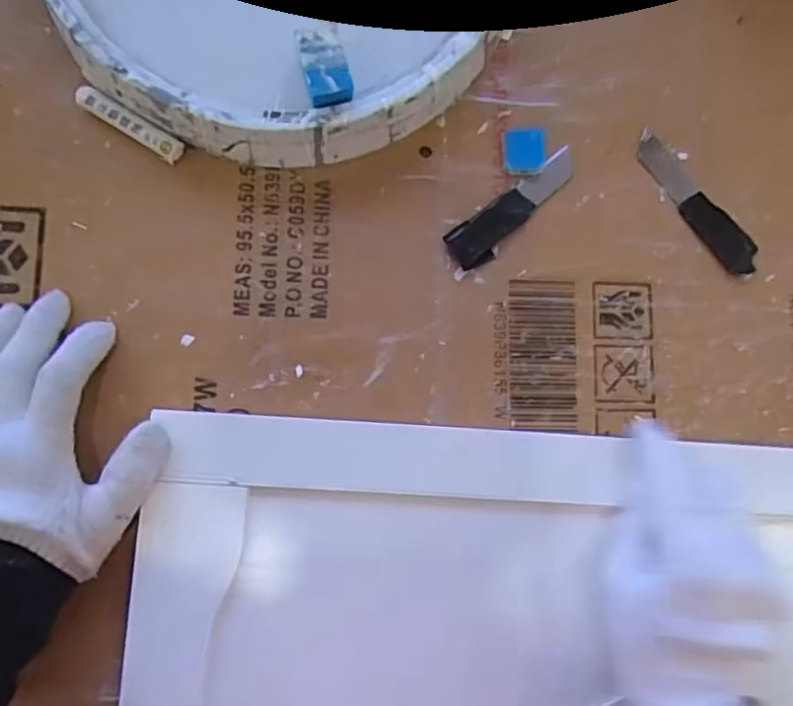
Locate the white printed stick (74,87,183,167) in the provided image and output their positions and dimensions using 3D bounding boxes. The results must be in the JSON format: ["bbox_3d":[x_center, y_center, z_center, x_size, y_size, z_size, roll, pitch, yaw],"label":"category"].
[{"bbox_3d":[-0.159,-0.136,0.373,0.066,0.011,0.013,30,83,1],"label":"white printed stick"}]

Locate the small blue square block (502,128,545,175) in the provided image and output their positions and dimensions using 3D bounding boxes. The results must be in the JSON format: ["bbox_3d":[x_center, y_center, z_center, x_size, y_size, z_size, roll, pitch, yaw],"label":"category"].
[{"bbox_3d":[0.080,-0.127,0.395,0.027,0.007,0.029,3,83,-2],"label":"small blue square block"}]

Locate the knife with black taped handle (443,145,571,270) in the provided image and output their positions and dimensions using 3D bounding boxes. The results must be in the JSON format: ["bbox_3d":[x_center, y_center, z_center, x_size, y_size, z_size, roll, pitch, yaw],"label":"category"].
[{"bbox_3d":[0.075,-0.089,0.392,0.098,0.004,0.026,-38,87,-6],"label":"knife with black taped handle"}]

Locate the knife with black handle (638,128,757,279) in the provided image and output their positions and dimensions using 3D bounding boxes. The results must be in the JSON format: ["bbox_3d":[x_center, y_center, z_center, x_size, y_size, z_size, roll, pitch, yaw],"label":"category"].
[{"bbox_3d":[0.192,-0.095,0.404,0.025,0.005,0.110,-41,87,-6],"label":"knife with black handle"}]

